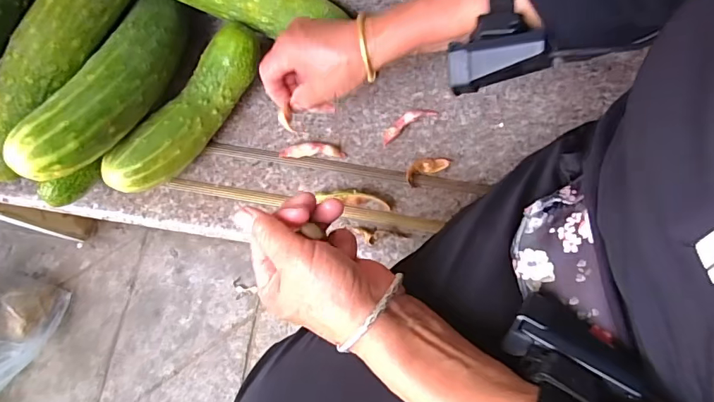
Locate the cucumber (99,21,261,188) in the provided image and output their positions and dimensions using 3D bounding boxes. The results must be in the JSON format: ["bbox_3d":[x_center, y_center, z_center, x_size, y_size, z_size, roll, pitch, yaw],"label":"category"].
[{"bbox_3d":[-0.169,-0.086,0.474,0.047,0.078,0.197,34,77,7],"label":"cucumber"}]

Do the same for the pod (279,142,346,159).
[{"bbox_3d":[-0.048,-0.056,0.501,0.070,0.013,0.018,-3,73,-2],"label":"pod"}]

